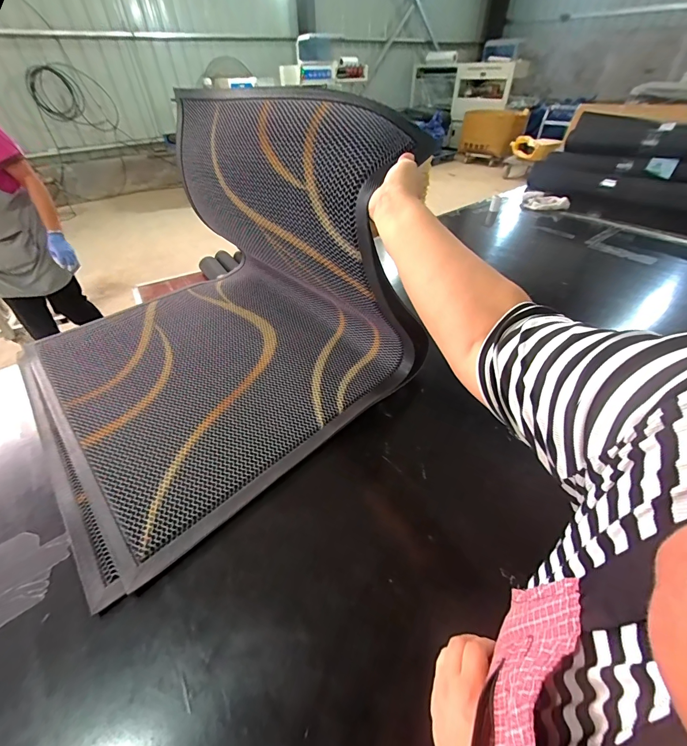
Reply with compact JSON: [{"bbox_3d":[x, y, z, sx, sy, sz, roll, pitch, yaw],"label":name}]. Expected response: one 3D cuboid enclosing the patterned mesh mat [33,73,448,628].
[{"bbox_3d":[-0.315,-0.190,0.638,0.665,0.455,0.729,-33,52,-30],"label":"patterned mesh mat"}]

